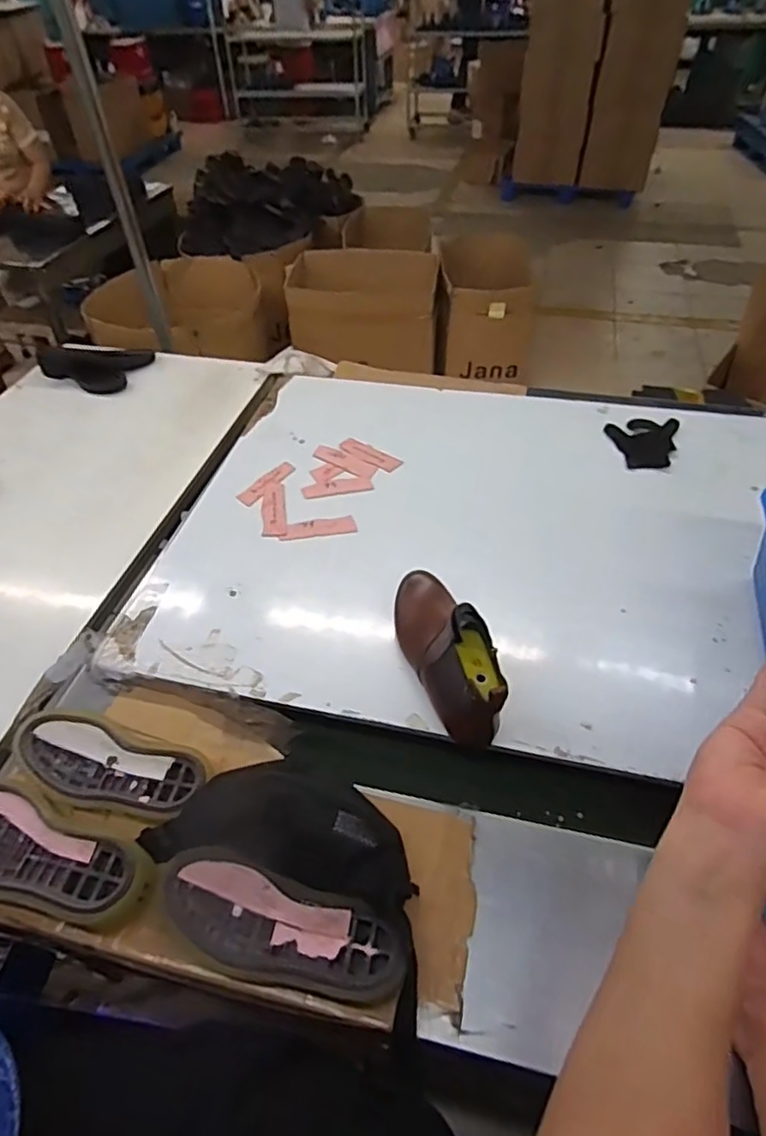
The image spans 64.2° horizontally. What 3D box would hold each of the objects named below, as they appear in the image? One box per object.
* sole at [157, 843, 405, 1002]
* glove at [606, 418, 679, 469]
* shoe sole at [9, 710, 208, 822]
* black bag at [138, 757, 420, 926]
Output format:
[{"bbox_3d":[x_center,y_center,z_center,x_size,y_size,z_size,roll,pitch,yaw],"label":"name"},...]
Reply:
[{"bbox_3d":[-0.111,0.383,0.645,0.271,0.032,0.102,13,63,17],"label":"sole"},{"bbox_3d":[0.495,-0.237,1.165,0.129,0.024,0.147,9,48,10],"label":"glove"},{"bbox_3d":[-0.342,0.241,0.762,0.259,0.028,0.107,10,48,11],"label":"shoe sole"},{"bbox_3d":[-0.112,0.273,0.687,0.310,0.057,0.137,9,48,10],"label":"black bag"}]

